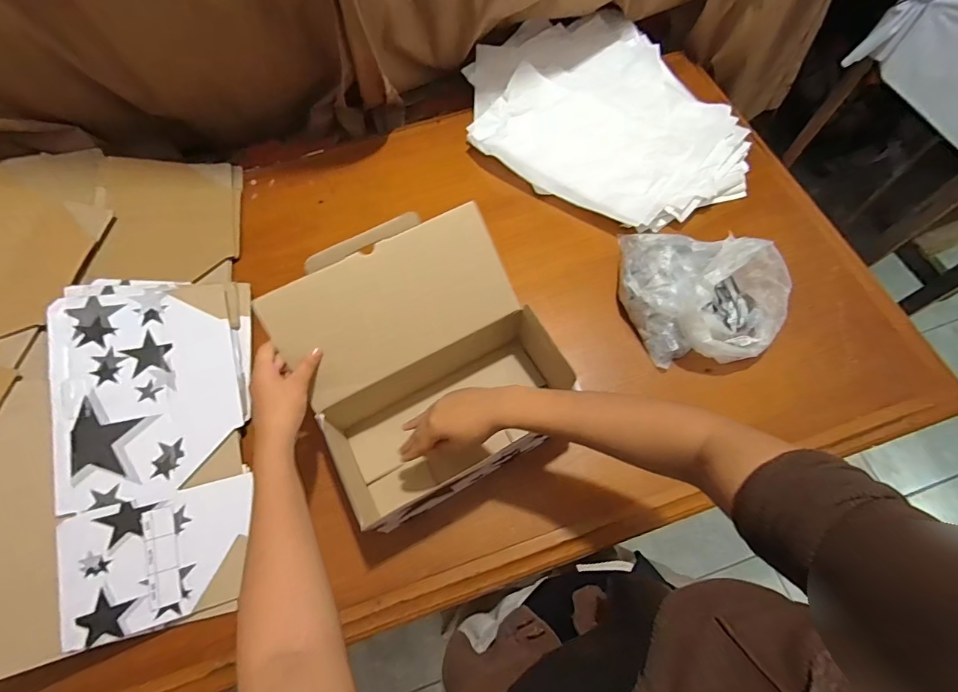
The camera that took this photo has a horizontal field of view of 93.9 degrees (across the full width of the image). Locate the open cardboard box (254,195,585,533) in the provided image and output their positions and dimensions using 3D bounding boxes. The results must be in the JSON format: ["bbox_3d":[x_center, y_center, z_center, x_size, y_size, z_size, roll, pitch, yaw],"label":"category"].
[{"bbox_3d":[-0.070,0.028,0.548,0.299,0.188,0.277,-26,68,-9],"label":"open cardboard box"}]

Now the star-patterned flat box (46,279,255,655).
[{"bbox_3d":[-0.412,0.114,0.572,0.213,0.016,0.436,-5,72,-22],"label":"star-patterned flat box"}]

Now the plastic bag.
[{"bbox_3d":[0.312,-0.090,0.627,0.199,0.101,0.215,-4,66,0],"label":"plastic bag"}]

